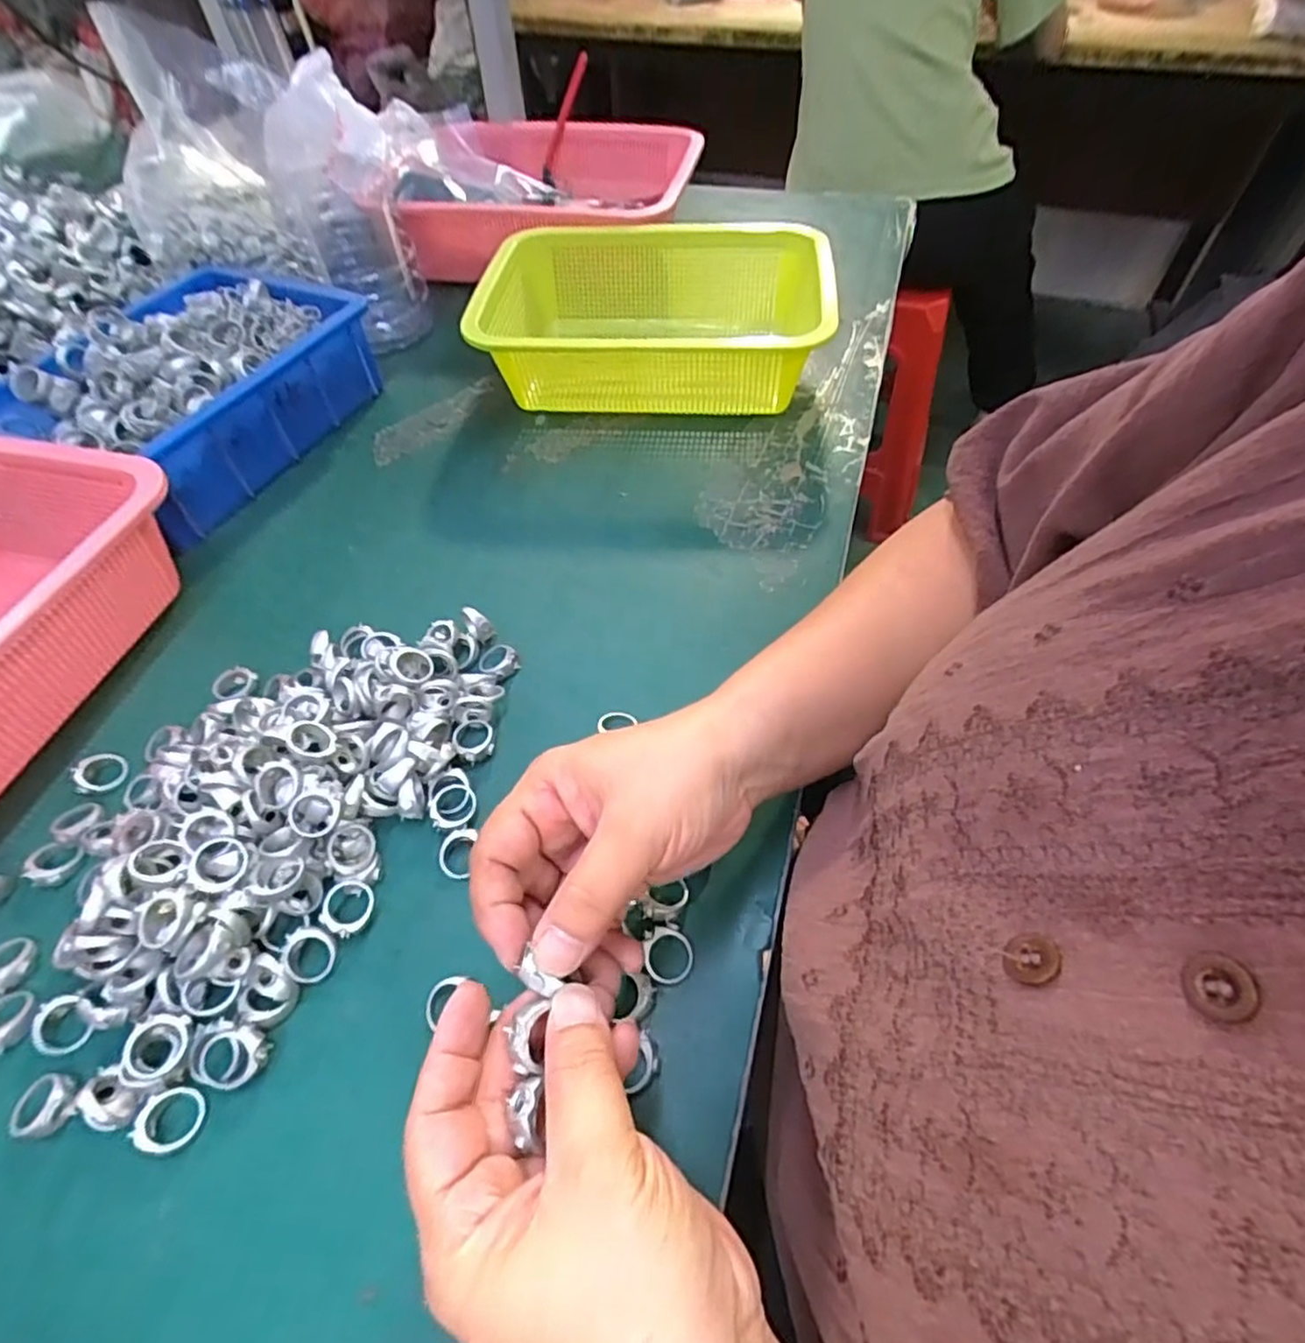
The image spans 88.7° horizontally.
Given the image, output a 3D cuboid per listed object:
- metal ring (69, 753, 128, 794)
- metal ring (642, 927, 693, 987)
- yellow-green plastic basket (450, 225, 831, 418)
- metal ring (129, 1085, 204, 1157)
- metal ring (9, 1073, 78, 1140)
[{"bbox_3d":[-0.292,0.054,0.353,0.023,0.006,0.023,16,51,-20],"label":"metal ring"},{"bbox_3d":[0.007,0.120,0.282,0.022,0.004,0.023,5,68,-12],"label":"metal ring"},{"bbox_3d":[0.000,-0.278,0.542,0.274,0.082,0.198,2,53,3],"label":"yellow-green plastic basket"},{"bbox_3d":[-0.184,0.171,0.255,0.023,0.004,0.021,14,48,-8],"label":"metal ring"},{"bbox_3d":[-0.237,0.168,0.259,0.022,0.008,0.021,-1,53,1],"label":"metal ring"}]

